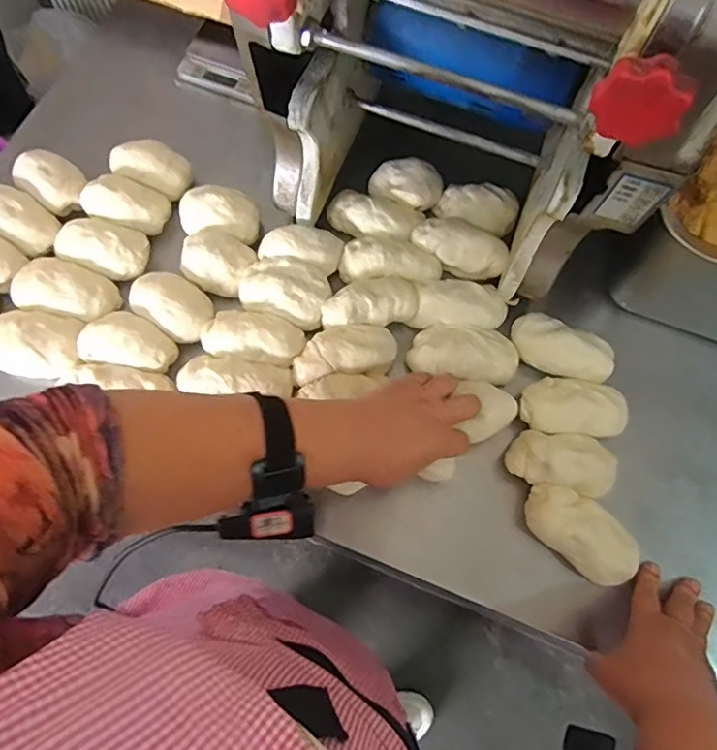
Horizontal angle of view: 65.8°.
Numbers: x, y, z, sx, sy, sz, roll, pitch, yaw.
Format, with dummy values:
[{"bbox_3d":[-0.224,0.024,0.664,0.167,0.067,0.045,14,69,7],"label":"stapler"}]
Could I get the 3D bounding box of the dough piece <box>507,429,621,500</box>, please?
[{"bbox_3d":[0.185,0.076,0.499,0.090,0.035,0.052,14,71,2],"label":"dough piece"}]

